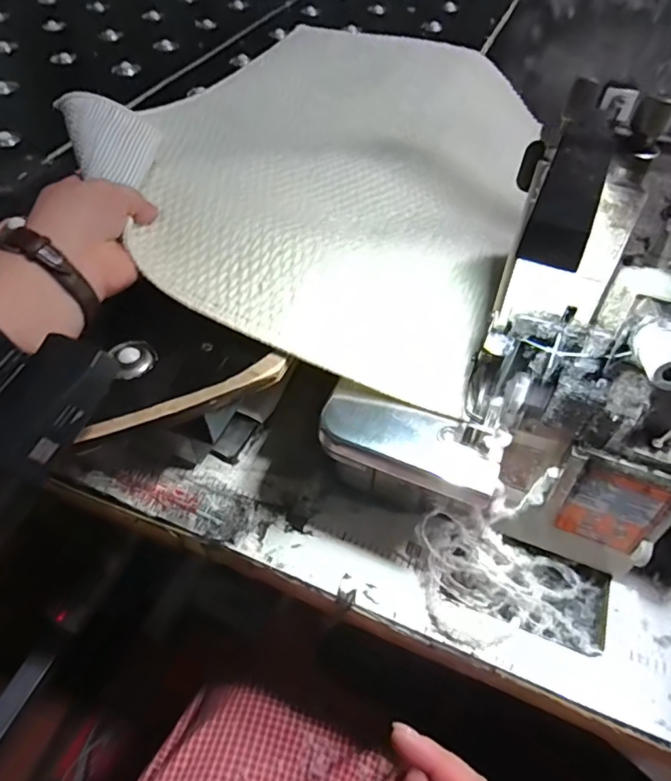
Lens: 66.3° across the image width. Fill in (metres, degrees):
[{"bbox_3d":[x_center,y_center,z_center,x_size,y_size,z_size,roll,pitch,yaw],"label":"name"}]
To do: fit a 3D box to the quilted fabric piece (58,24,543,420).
[{"bbox_3d":[0.018,-0.267,0.494,0.339,0.090,0.576,16,53,11],"label":"quilted fabric piece"}]

